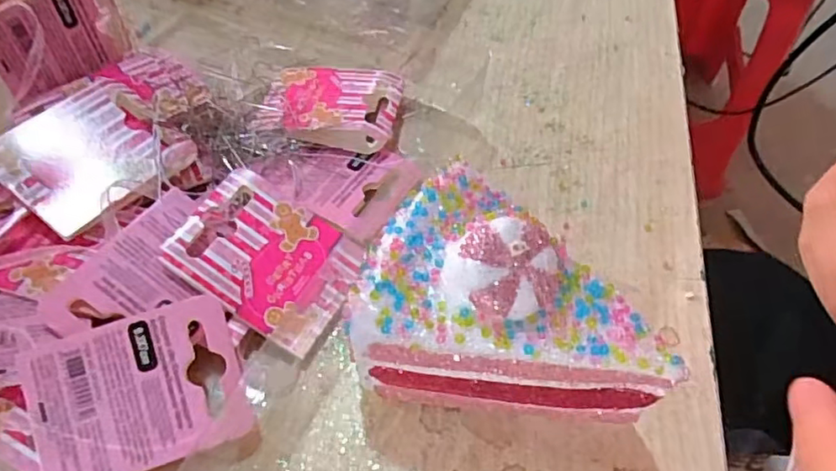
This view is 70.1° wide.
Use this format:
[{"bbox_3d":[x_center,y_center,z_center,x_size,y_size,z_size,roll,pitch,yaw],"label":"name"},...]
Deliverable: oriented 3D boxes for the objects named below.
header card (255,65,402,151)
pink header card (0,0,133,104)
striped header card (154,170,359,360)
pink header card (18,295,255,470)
[{"bbox_3d":[-0.037,-0.055,0.252,0.056,0.014,0.049,2,56,0],"label":"header card"},{"bbox_3d":[-0.147,-0.081,0.243,0.006,0.038,0.055,30,56,23],"label":"pink header card"},{"bbox_3d":[-0.050,0.007,0.205,0.059,0.004,0.046,40,64,0],"label":"striped header card"},{"bbox_3d":[-0.083,0.047,0.178,0.058,0.006,0.043,-17,79,-12],"label":"pink header card"}]

